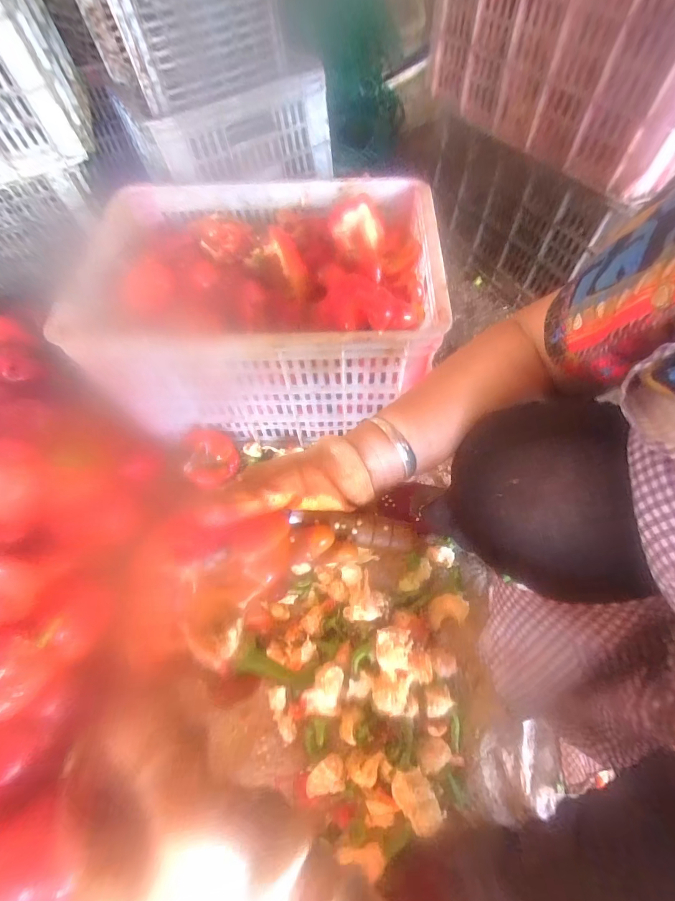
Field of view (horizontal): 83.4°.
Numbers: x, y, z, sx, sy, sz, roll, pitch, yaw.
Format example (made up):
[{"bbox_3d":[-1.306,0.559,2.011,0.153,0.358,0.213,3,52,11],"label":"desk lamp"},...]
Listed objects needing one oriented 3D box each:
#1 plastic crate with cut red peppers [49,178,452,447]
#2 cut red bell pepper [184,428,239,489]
[{"bbox_3d":[-0.095,-0.235,0.664,0.476,0.279,0.364,-1,62,3],"label":"plastic crate with cut red peppers"},{"bbox_3d":[-0.217,0.020,0.661,0.080,0.065,0.090,-9,62,-2],"label":"cut red bell pepper"}]

